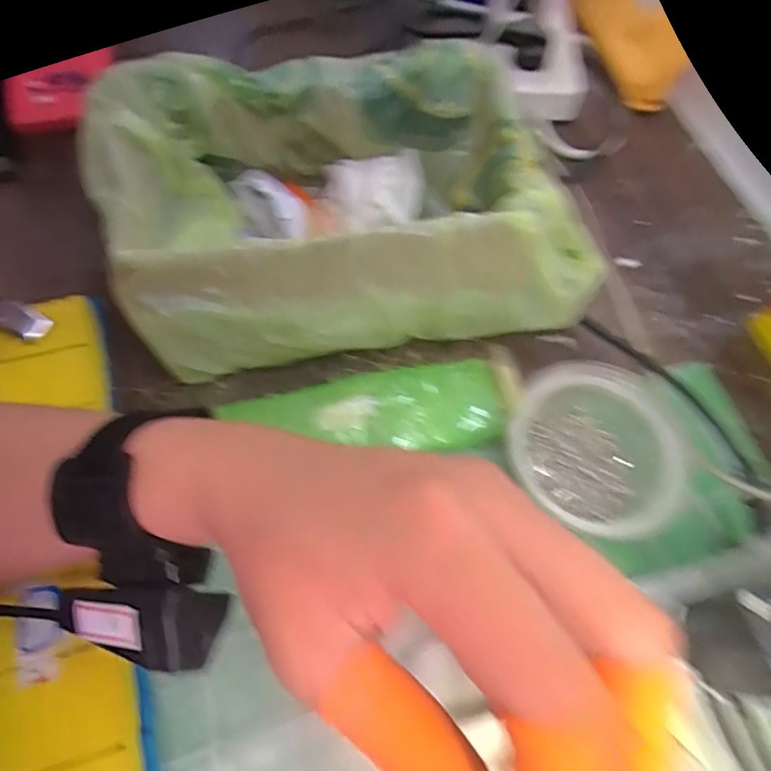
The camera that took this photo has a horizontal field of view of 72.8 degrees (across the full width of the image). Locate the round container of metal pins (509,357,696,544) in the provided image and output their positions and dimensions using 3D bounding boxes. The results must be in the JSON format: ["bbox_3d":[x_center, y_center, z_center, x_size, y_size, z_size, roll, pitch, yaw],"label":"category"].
[{"bbox_3d":[0.123,0.040,0.309,0.092,0.053,0.098,1,64,-3],"label":"round container of metal pins"}]

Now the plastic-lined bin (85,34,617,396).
[{"bbox_3d":[-0.025,-0.110,0.332,0.284,0.108,0.158,-6,65,-6],"label":"plastic-lined bin"}]

